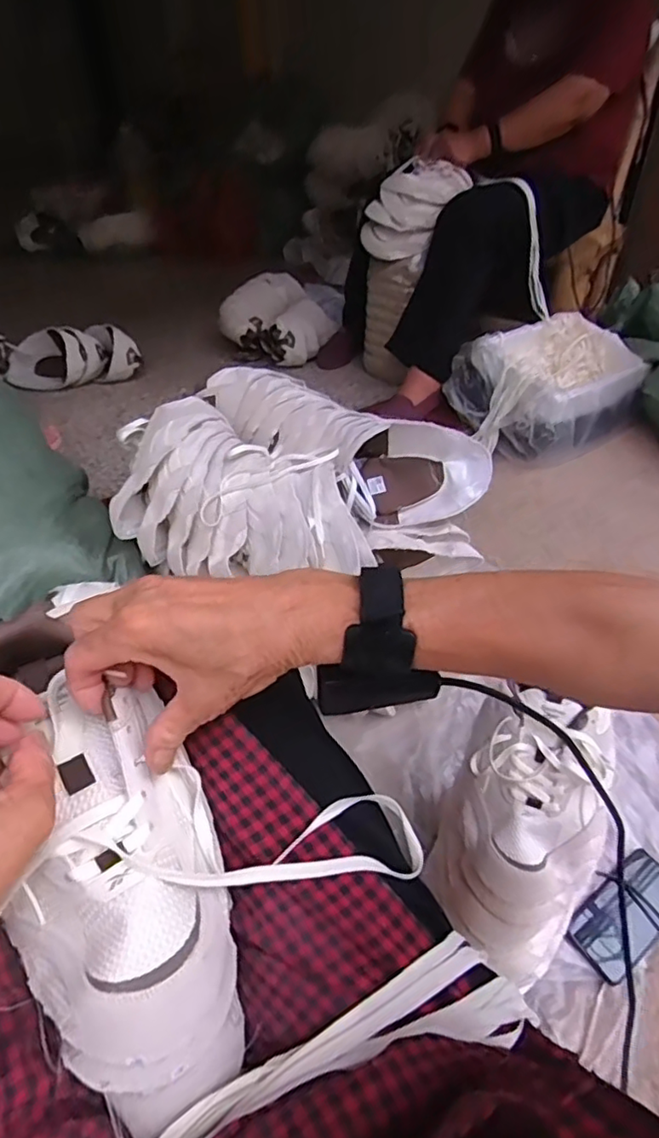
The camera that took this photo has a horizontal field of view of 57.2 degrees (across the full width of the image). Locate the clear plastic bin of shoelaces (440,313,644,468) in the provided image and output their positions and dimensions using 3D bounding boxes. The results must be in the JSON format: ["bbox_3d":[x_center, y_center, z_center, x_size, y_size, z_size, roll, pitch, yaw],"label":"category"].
[{"bbox_3d":[0.494,-0.419,1.379,0.379,0.185,0.314,-22,46,-23],"label":"clear plastic bin of shoelaces"}]

